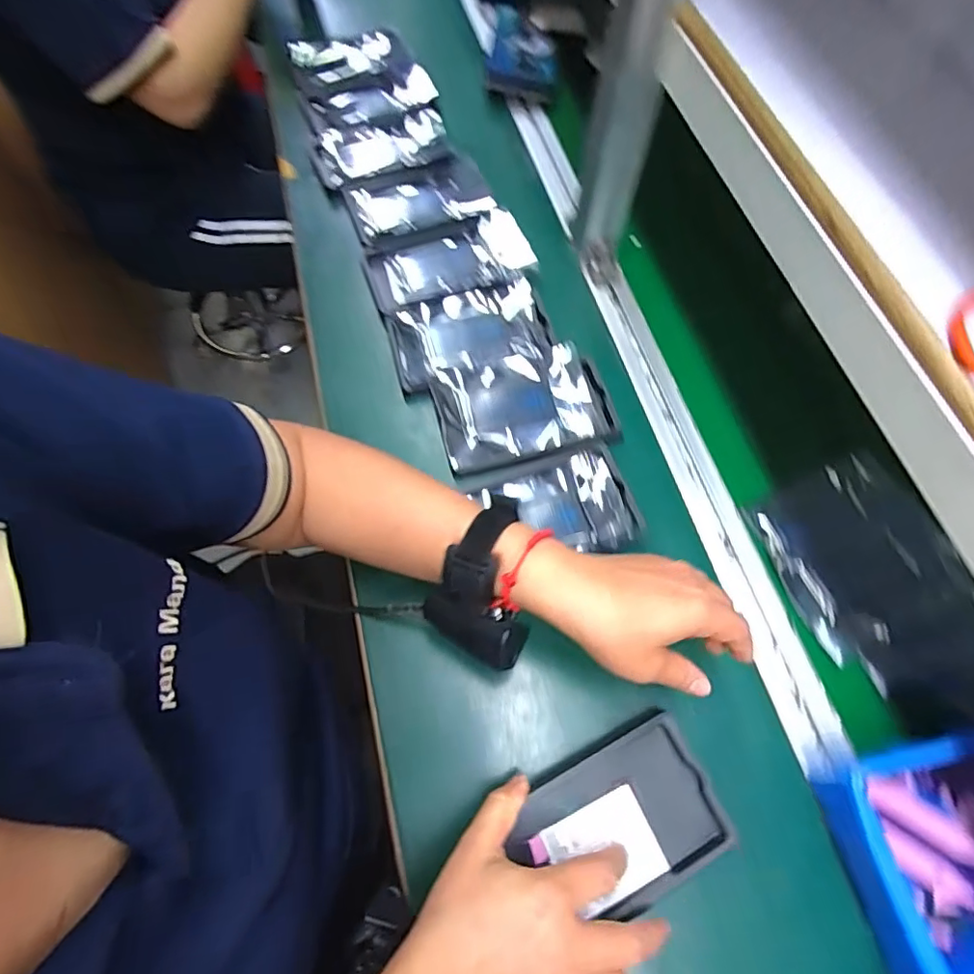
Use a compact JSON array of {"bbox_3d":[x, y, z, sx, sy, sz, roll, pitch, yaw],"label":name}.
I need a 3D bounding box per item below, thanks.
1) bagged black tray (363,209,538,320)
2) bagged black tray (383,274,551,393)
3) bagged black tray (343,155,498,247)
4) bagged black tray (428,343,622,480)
[{"bbox_3d":[-0.040,-0.237,0.581,0.168,0.036,0.094,-20,69,-10],"label":"bagged black tray"},{"bbox_3d":[-0.017,-0.152,0.542,0.155,0.022,0.100,-14,68,-8],"label":"bagged black tray"},{"bbox_3d":[-0.078,-0.329,0.616,0.154,0.025,0.099,-13,68,-8],"label":"bagged black tray"},{"bbox_3d":[0.033,-0.078,0.505,0.157,0.019,0.114,-13,68,-8],"label":"bagged black tray"}]

